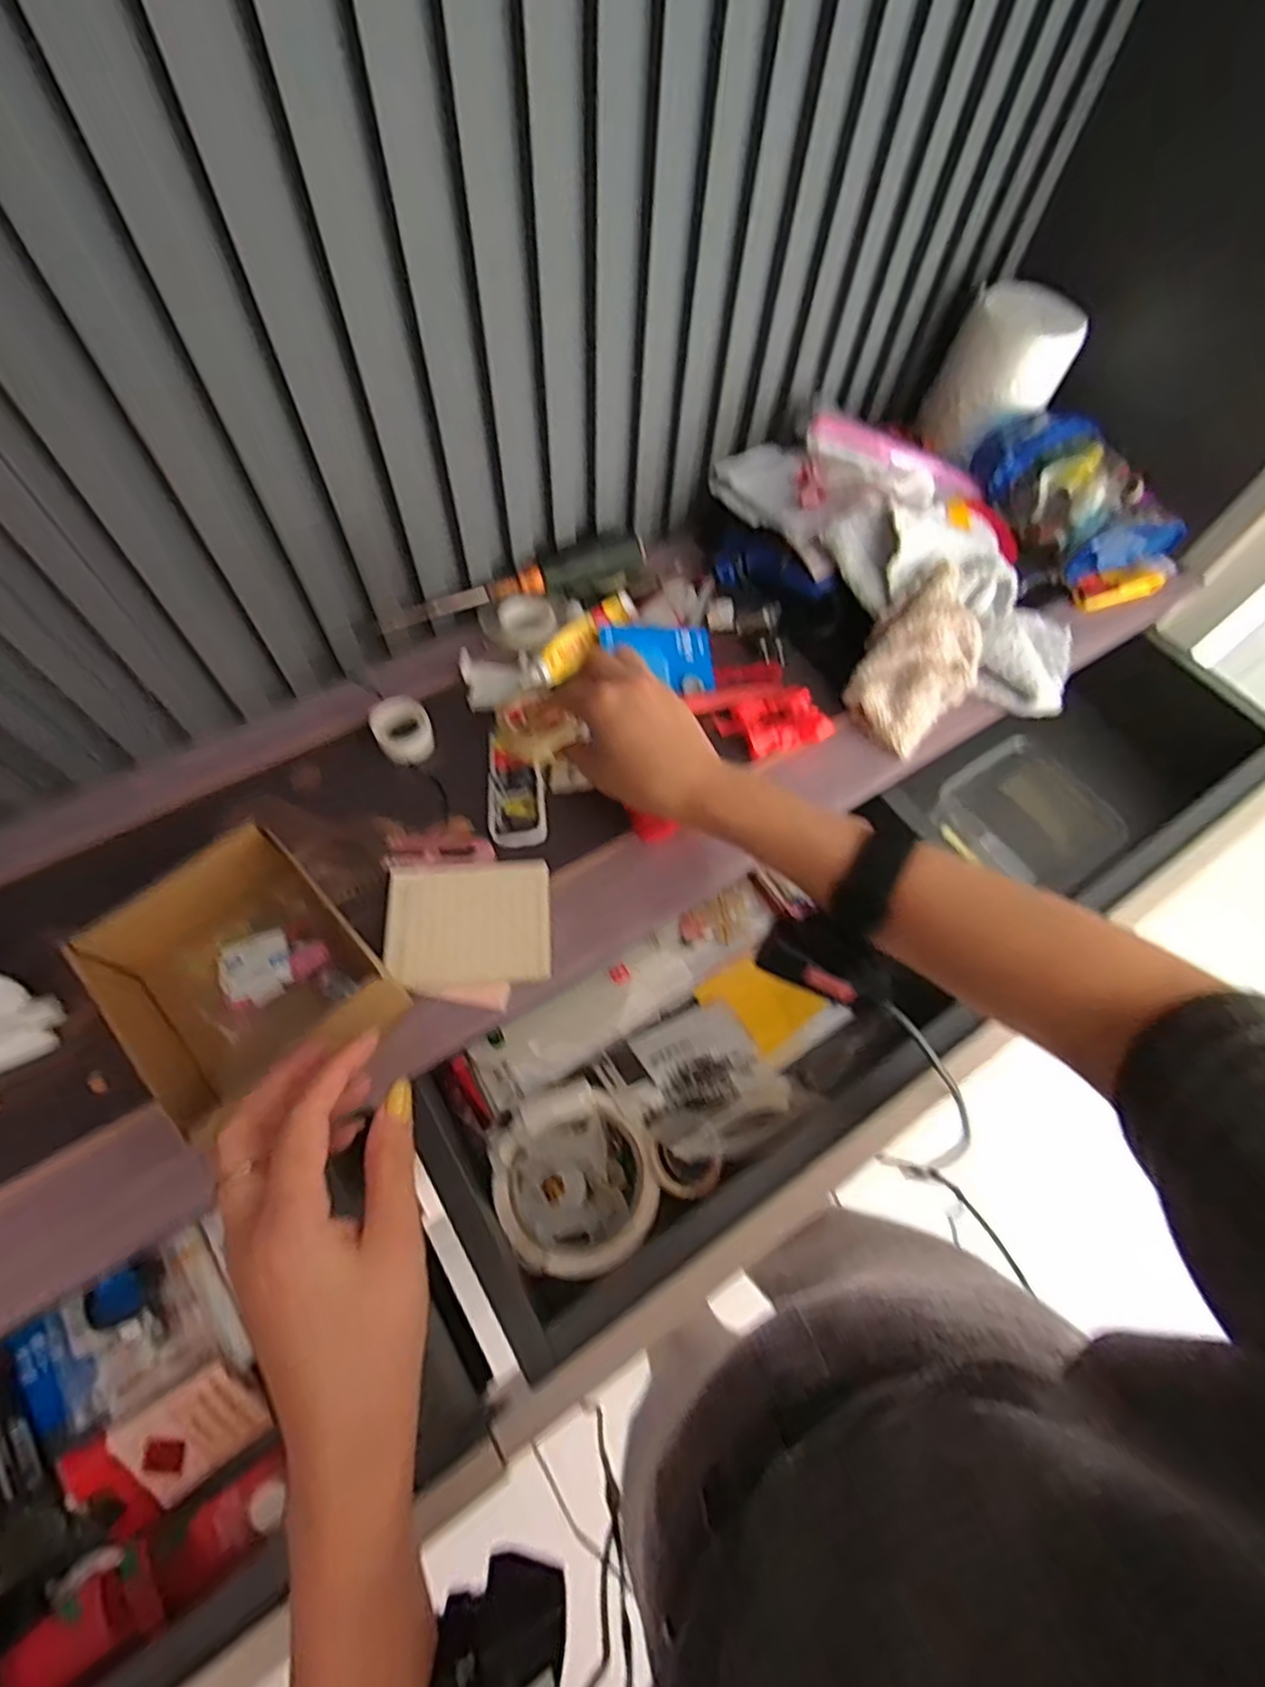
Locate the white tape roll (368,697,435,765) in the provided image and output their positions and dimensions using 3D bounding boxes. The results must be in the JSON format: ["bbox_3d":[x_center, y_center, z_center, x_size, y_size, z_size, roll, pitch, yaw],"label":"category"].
[{"bbox_3d":[-0.159,-0.080,0.471,0.037,0.021,0.040,1,62,-2],"label":"white tape roll"}]

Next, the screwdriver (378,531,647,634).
[{"bbox_3d":[-0.085,-0.198,0.524,0.210,0.030,0.033,-28,67,-16],"label":"screwdriver"}]

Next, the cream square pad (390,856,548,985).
[{"bbox_3d":[-0.100,0.048,0.417,0.096,0.007,0.076,-3,62,-4],"label":"cream square pad"}]

